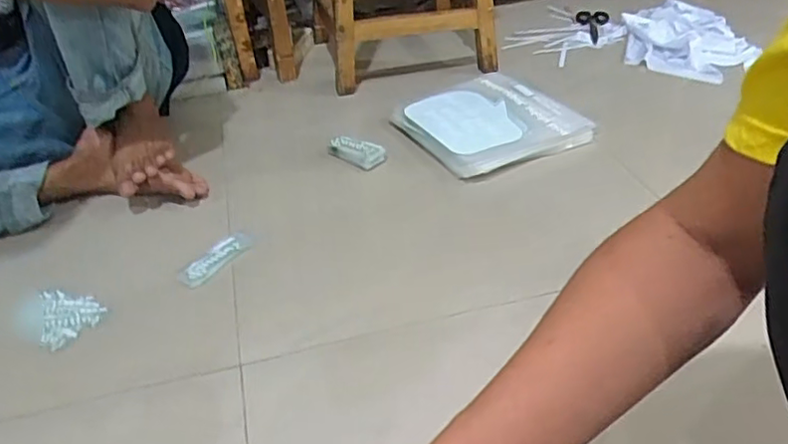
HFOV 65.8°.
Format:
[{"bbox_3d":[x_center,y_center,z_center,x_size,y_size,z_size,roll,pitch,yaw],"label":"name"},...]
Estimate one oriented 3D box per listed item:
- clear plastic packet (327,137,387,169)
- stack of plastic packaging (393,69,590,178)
[{"bbox_3d":[-0.063,-0.114,0.993,0.096,0.029,0.042,16,41,24],"label":"clear plastic packet"},{"bbox_3d":[0.162,-0.181,1.047,0.272,0.034,0.271,-20,40,-21],"label":"stack of plastic packaging"}]

